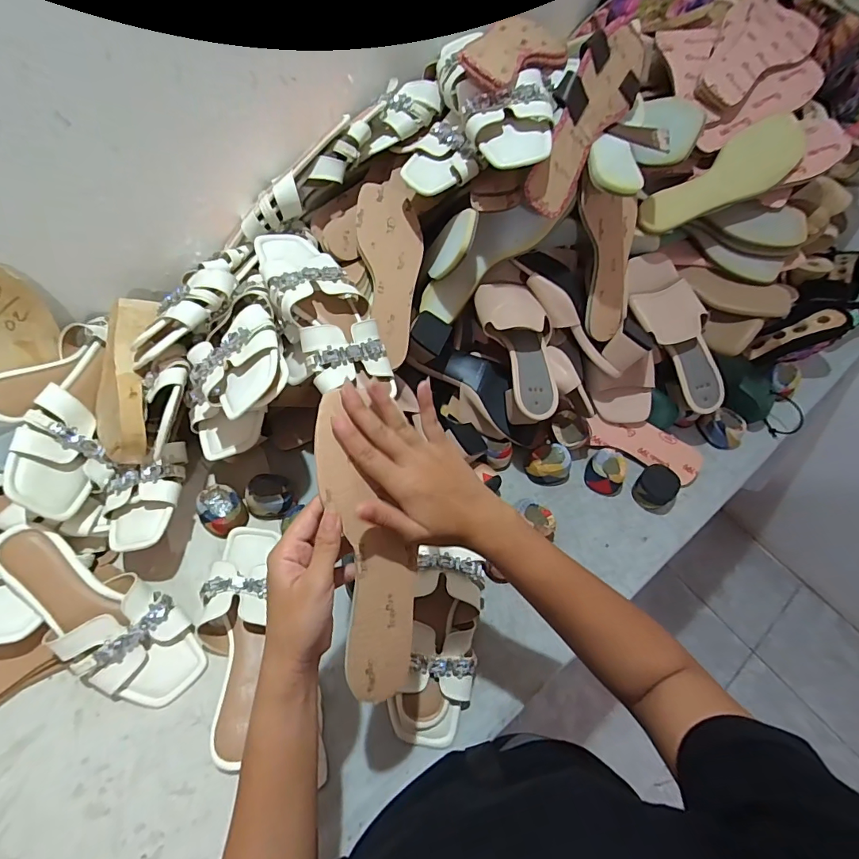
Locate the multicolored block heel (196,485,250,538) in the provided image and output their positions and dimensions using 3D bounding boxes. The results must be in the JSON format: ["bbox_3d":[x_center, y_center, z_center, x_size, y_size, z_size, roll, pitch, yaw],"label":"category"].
[{"bbox_3d":[-0.261,0.102,0.558,0.055,0.037,0.051,2,57,-3],"label":"multicolored block heel"}]

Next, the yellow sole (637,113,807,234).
[{"bbox_3d":[0.389,-0.330,0.588,0.246,0.037,0.075,-30,63,2],"label":"yellow sole"}]

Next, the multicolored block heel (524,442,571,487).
[{"bbox_3d":[0.169,0.050,0.633,0.059,0.039,0.056,-23,62,-18],"label":"multicolored block heel"}]

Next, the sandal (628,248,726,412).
[{"bbox_3d":[0.352,-0.134,0.624,0.071,0.045,0.238,-29,93,-21],"label":"sandal"}]

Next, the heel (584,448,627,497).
[{"bbox_3d":[0.254,0.060,0.640,0.048,0.041,0.058,10,57,2],"label":"heel"}]

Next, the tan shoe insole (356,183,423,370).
[{"bbox_3d":[-0.046,-0.200,0.568,0.077,0.013,0.234,-5,84,-8],"label":"tan shoe insole"}]

